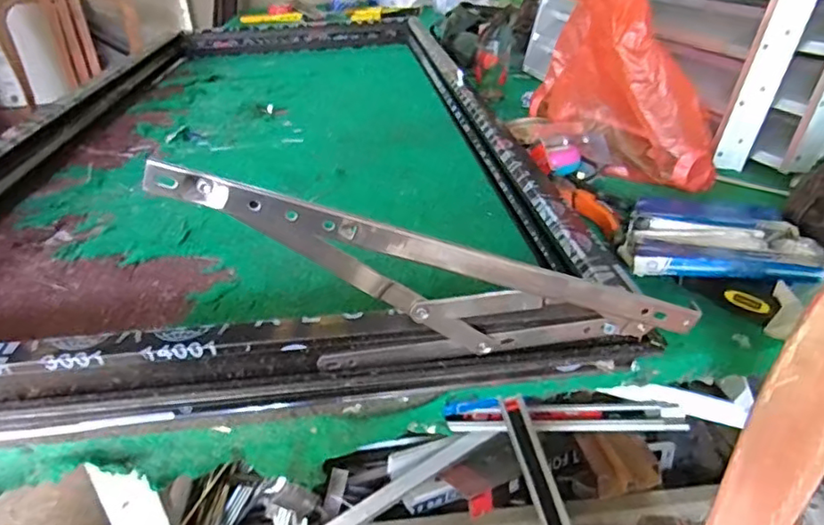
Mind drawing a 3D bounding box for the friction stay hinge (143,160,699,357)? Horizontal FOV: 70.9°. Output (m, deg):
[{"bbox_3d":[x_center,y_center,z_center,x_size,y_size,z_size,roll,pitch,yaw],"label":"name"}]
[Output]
[{"bbox_3d":[0.014,0.014,0.350,0.326,0.074,0.020,17,26,-18],"label":"friction stay hinge"}]

